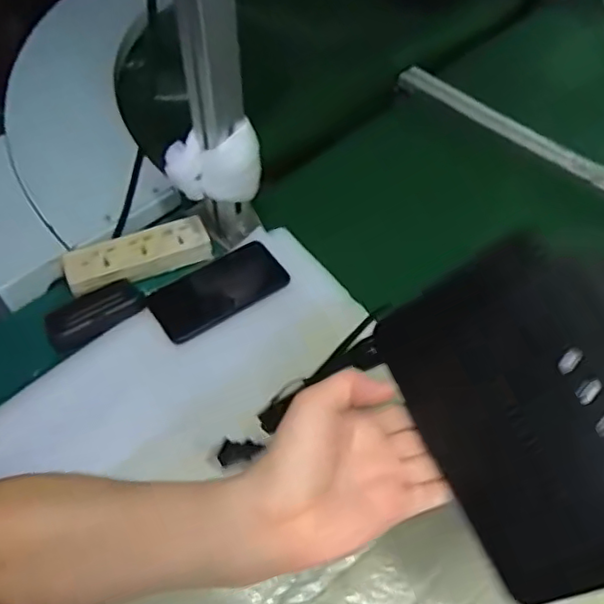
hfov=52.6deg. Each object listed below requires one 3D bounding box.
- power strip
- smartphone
[{"bbox_3d":[-0.197,-0.060,0.731,0.167,0.024,0.061,-19,56,-14],"label":"power strip"},{"bbox_3d":[-0.098,-0.016,0.717,0.155,0.011,0.079,-29,59,-20],"label":"smartphone"}]

